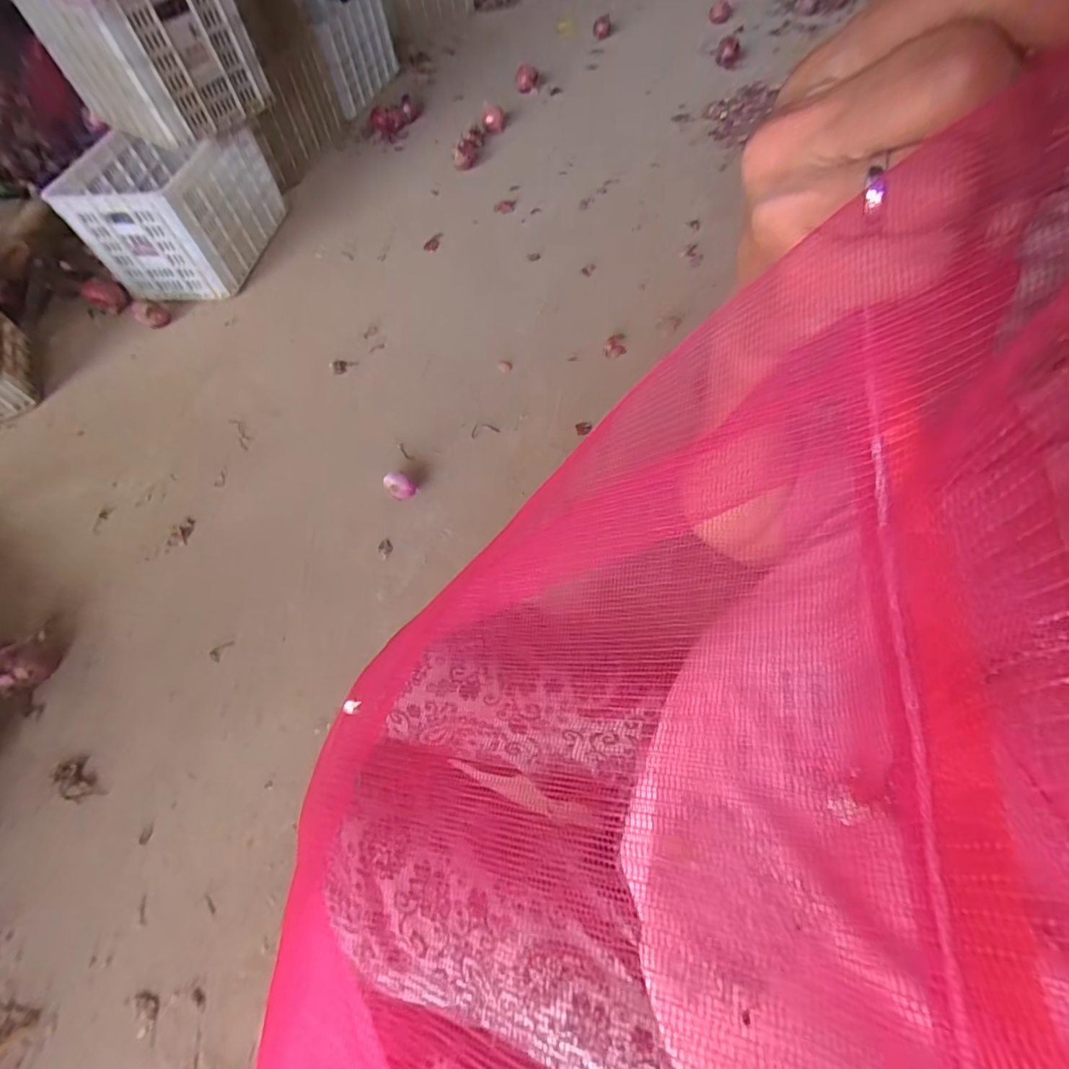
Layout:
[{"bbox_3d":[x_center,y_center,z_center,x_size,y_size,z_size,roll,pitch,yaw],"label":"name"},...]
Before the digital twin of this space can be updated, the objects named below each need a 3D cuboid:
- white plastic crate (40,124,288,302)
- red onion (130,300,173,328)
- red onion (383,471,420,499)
[{"bbox_3d":[-1.025,-0.950,1.403,0.376,0.279,0.455,3,61,6],"label":"white plastic crate"},{"bbox_3d":[-1.078,-0.618,1.340,0.052,0.066,0.063,-6,60,1],"label":"red onion"},{"bbox_3d":[-0.283,-0.101,1.009,0.061,0.052,0.053,-28,62,-12],"label":"red onion"}]

